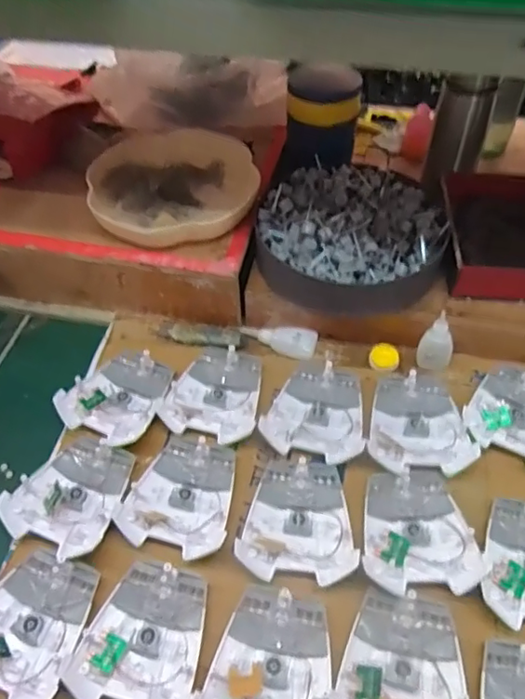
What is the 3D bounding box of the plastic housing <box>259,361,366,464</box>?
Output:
[{"bbox_3d":[0.057,0.060,0.565,0.096,0.016,0.105,13,55,11],"label":"plastic housing"}]

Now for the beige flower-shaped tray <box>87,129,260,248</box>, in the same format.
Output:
[{"bbox_3d":[-0.107,-0.200,0.670,0.196,0.036,0.185,-8,53,-4],"label":"beige flower-shaped tray"}]

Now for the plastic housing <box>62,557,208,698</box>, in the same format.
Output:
[{"bbox_3d":[-0.091,0.228,0.444,0.093,0.016,0.107,12,54,10],"label":"plastic housing"}]

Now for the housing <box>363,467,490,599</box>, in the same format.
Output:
[{"bbox_3d":[0.133,0.154,0.486,0.091,0.016,0.108,-2,53,0],"label":"housing"}]

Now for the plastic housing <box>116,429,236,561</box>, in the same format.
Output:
[{"bbox_3d":[-0.071,0.131,0.517,0.095,0.016,0.112,14,55,12],"label":"plastic housing"}]

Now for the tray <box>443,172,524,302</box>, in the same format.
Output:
[{"bbox_3d":[0.277,-0.132,0.637,0.140,0.045,0.178,6,53,6],"label":"tray"}]

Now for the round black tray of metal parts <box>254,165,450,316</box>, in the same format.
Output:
[{"bbox_3d":[0.100,-0.134,0.632,0.200,0.053,0.190,-1,53,1],"label":"round black tray of metal parts"}]

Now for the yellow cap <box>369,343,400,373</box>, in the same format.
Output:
[{"bbox_3d":[0.136,0.009,0.619,0.032,0.012,0.032,-1,53,1],"label":"yellow cap"}]

